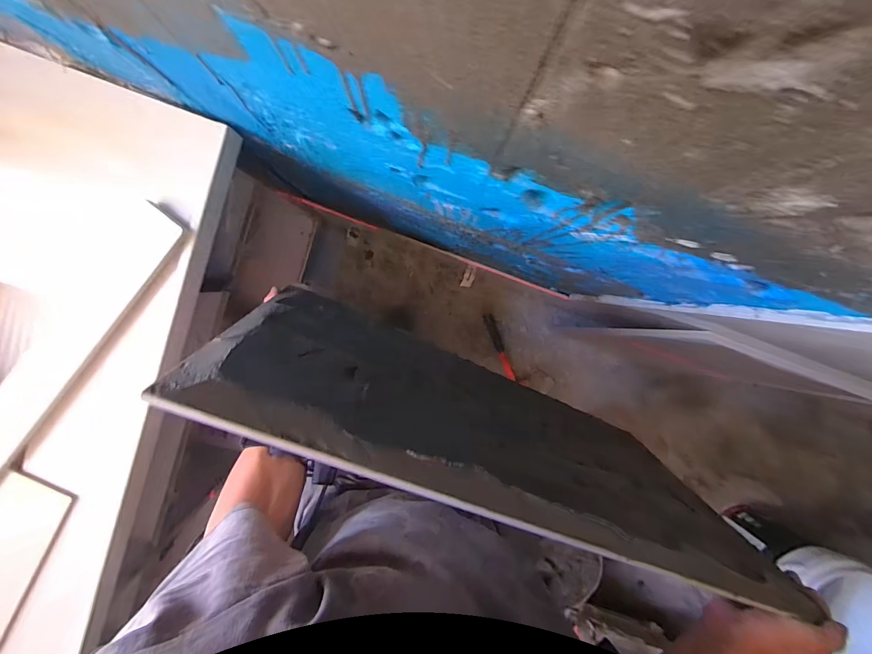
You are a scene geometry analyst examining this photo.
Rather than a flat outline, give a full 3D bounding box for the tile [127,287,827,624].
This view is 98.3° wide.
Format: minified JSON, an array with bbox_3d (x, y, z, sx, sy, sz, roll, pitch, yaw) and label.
[{"bbox_3d":[0.083,0.123,0.480,0.653,0.351,0.014,25,103,-11],"label":"tile"}]

